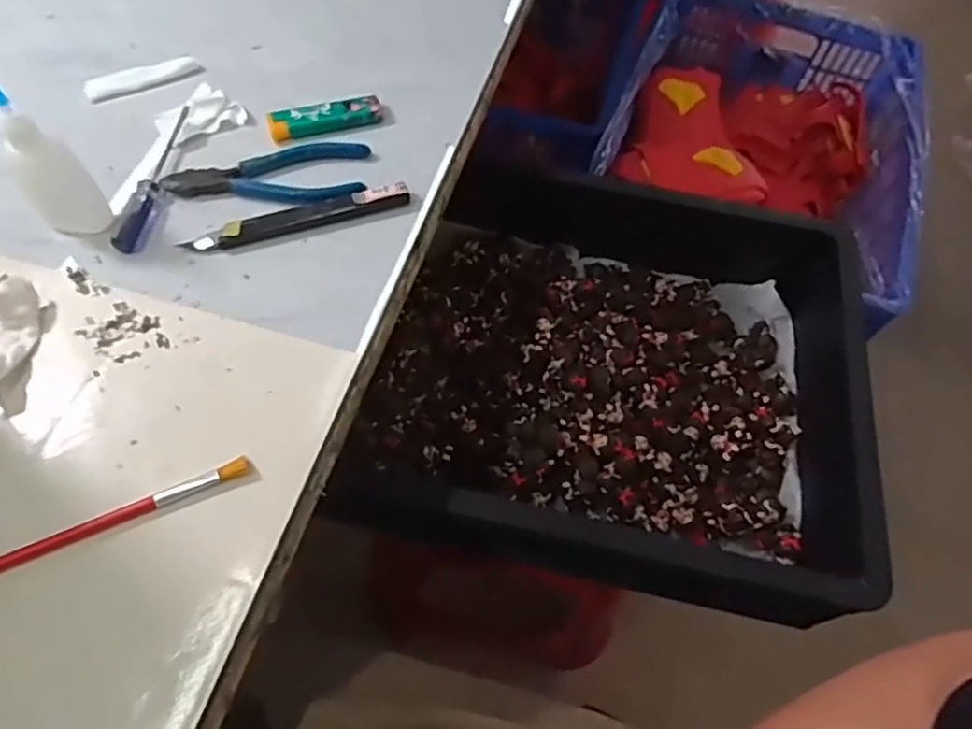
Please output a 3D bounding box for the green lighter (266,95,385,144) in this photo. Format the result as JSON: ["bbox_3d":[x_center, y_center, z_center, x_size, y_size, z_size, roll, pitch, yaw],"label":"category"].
[{"bbox_3d":[-0.112,-0.174,0.463,0.078,0.009,0.024,-17,62,-13],"label":"green lighter"}]

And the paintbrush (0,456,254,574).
[{"bbox_3d":[-0.187,0.076,0.318,0.145,0.008,0.012,-21,63,-15],"label":"paintbrush"}]

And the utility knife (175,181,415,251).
[{"bbox_3d":[-0.118,-0.094,0.419,0.139,0.009,0.017,-19,62,-14],"label":"utility knife"}]

